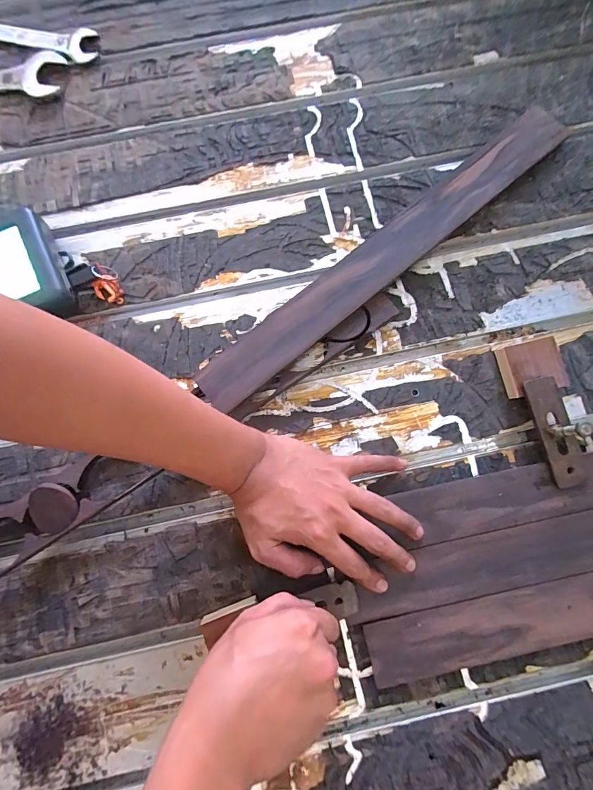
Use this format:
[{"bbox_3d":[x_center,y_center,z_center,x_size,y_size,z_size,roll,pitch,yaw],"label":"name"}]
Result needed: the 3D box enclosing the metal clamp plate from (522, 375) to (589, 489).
[{"bbox_3d":[0.231,0.032,0.349,0.031,0.008,0.097,-16,86,-2],"label":"metal clamp plate"}]

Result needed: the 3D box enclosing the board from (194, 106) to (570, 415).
[{"bbox_3d":[0.095,-0.141,0.387,0.453,0.025,0.050,-40,82,-6],"label":"board"}]

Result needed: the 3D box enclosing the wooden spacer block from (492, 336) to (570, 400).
[{"bbox_3d":[0.220,-0.025,0.367,0.056,0.022,0.047,-13,80,-2],"label":"wooden spacer block"}]

